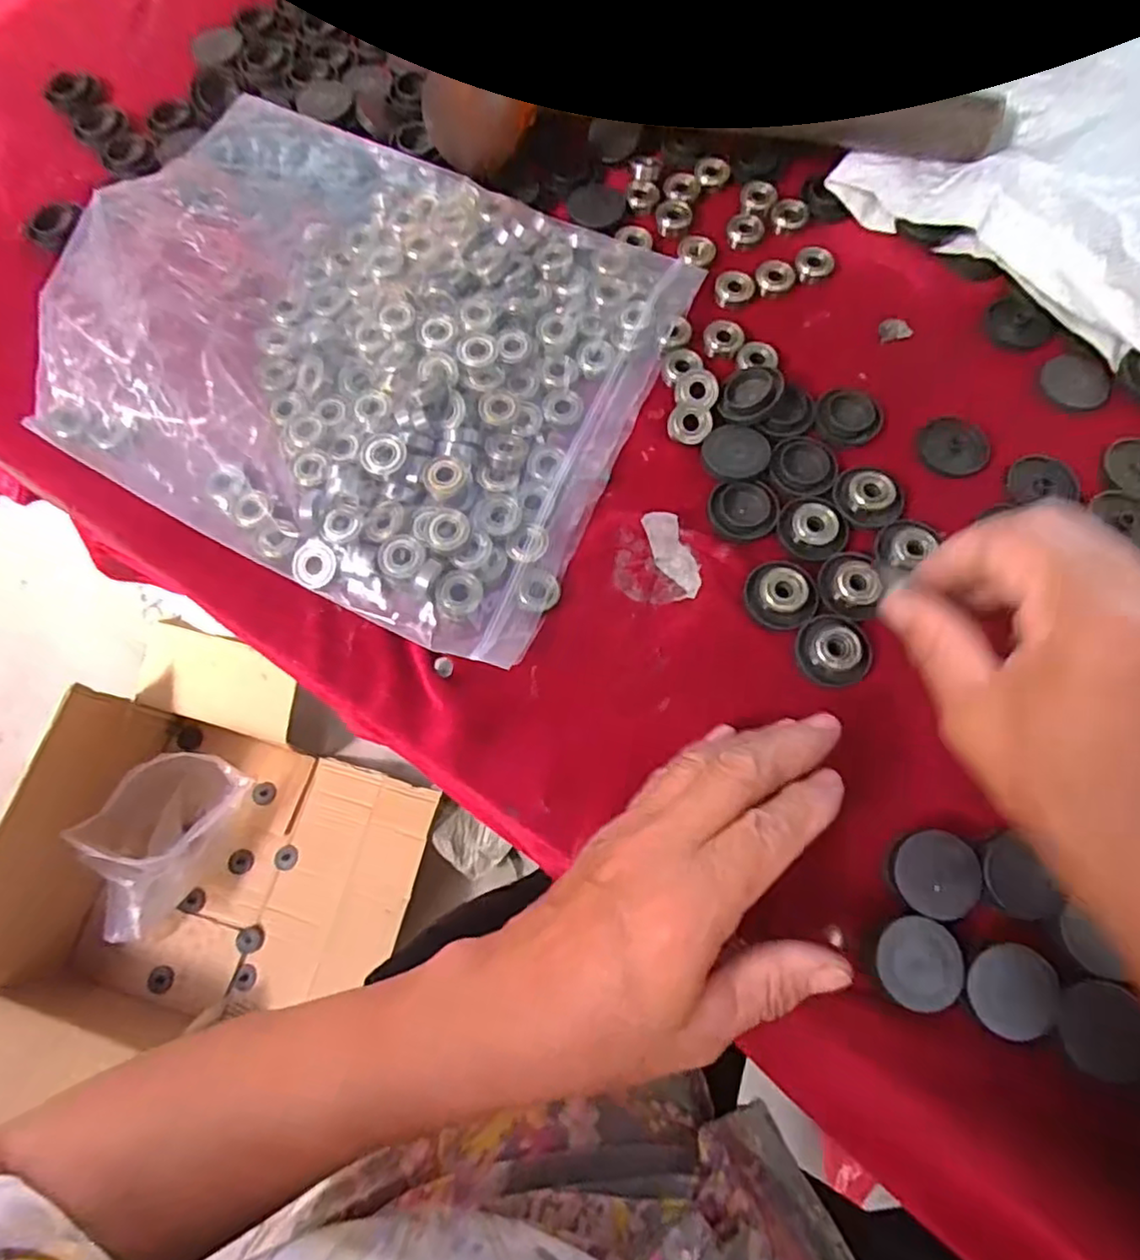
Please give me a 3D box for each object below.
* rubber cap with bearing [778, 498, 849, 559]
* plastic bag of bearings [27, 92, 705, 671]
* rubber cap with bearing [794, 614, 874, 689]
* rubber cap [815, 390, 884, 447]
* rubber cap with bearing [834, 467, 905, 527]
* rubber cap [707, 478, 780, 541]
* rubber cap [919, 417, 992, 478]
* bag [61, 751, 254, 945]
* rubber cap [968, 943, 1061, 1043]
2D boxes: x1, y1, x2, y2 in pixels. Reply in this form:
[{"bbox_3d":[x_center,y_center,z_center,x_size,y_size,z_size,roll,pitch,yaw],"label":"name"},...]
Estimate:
[{"bbox_3d":[0.118,-0.051,0.313,0.031,0.012,0.030,0,73,1],"label":"rubber cap with bearing"},{"bbox_3d":[-0.104,-0.145,0.322,0.276,0.038,0.251,22,74,8],"label":"plastic bag of bearings"},{"bbox_3d":[0.120,0.008,0.294,0.033,0.014,0.031,0,73,1],"label":"rubber cap with bearing"},{"bbox_3d":[0.144,-0.109,0.334,0.034,0.005,0.032,0,73,1],"label":"rubber cap"},{"bbox_3d":[0.147,-0.066,0.317,0.032,0.012,0.029,23,75,8],"label":"rubber cap with bearing"},{"bbox_3d":[0.085,-0.059,0.318,0.033,0.005,0.029,-1,73,1],"label":"rubber cap"},{"bbox_3d":[0.197,-0.094,0.329,0.034,0.009,0.031,0,73,1],"label":"rubber cap"},{"bbox_3d":[-0.566,0.285,0.890,0.128,0.166,0.246,26,72,9],"label":"bag"},{"bbox_3d":[0.167,0.136,0.243,0.032,0.004,0.032,11,73,4],"label":"rubber cap"}]

